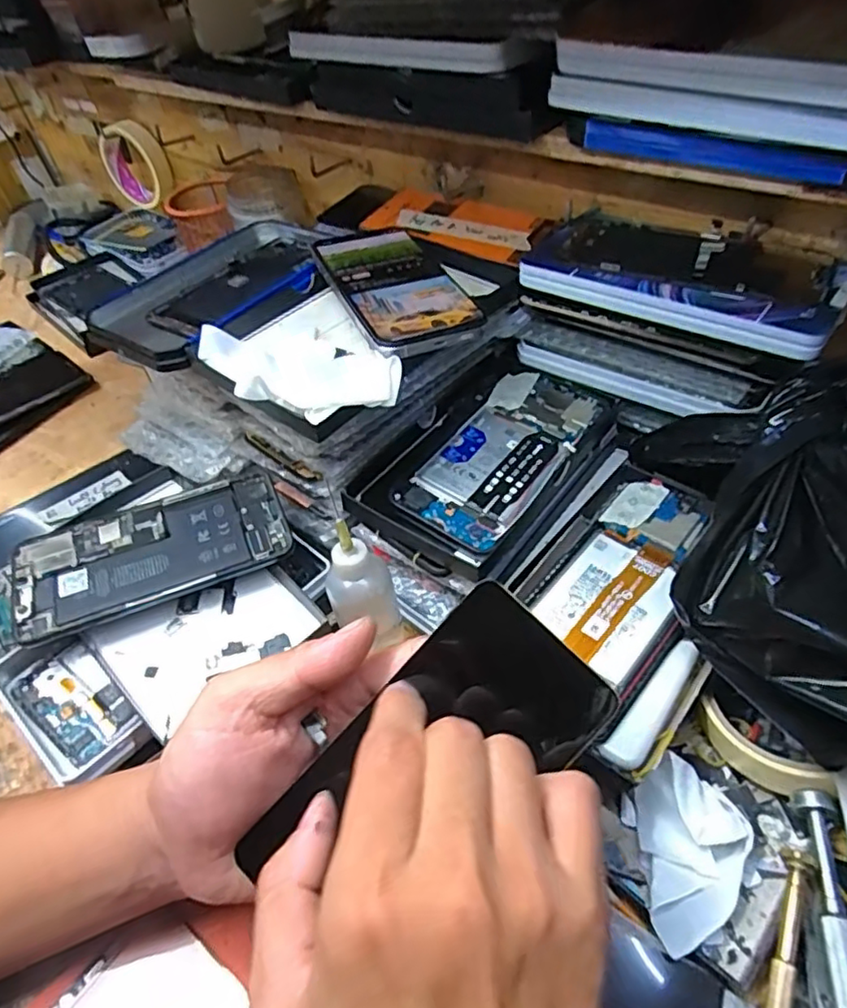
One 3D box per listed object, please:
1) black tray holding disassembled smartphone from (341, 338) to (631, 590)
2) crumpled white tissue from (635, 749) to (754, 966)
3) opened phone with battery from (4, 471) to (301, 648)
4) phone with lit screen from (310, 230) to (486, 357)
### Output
[{"bbox_3d":[0.046,-0.024,0.419,0.110,0.043,0.178,26,55,28],"label":"black tray holding disassembled smartphone"},{"bbox_3d":[0.121,0.153,0.275,0.044,0.032,0.071,1,47,8],"label":"crumpled white tissue"},{"bbox_3d":[-0.164,0.028,0.380,0.156,0.016,0.077,-21,48,-12],"label":"opened phone with battery"},{"bbox_3d":[-0.021,-0.141,0.401,0.071,0.018,0.138,-23,48,-14],"label":"phone with lit screen"}]

